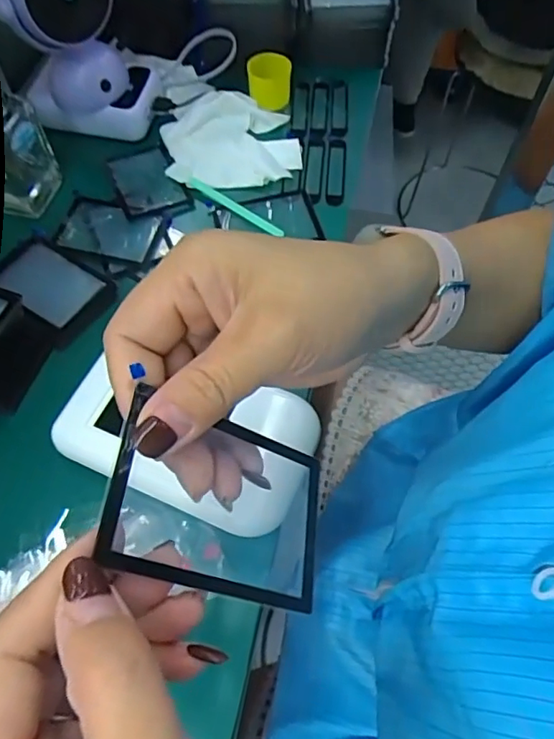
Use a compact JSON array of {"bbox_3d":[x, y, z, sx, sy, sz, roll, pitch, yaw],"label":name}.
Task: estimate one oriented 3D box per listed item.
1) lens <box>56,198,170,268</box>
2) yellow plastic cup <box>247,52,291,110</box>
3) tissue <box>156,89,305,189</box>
[{"bbox_3d":[-0.135,-0.113,0.444,0.083,0.006,0.055,14,62,5],"label":"lens"},{"bbox_3d":[-0.007,-0.270,0.511,0.039,0.035,0.040,1,62,-2],"label":"yellow plastic cup"},{"bbox_3d":[-0.041,-0.206,0.487,0.115,0.016,0.100,-4,62,-4],"label":"tissue"}]

